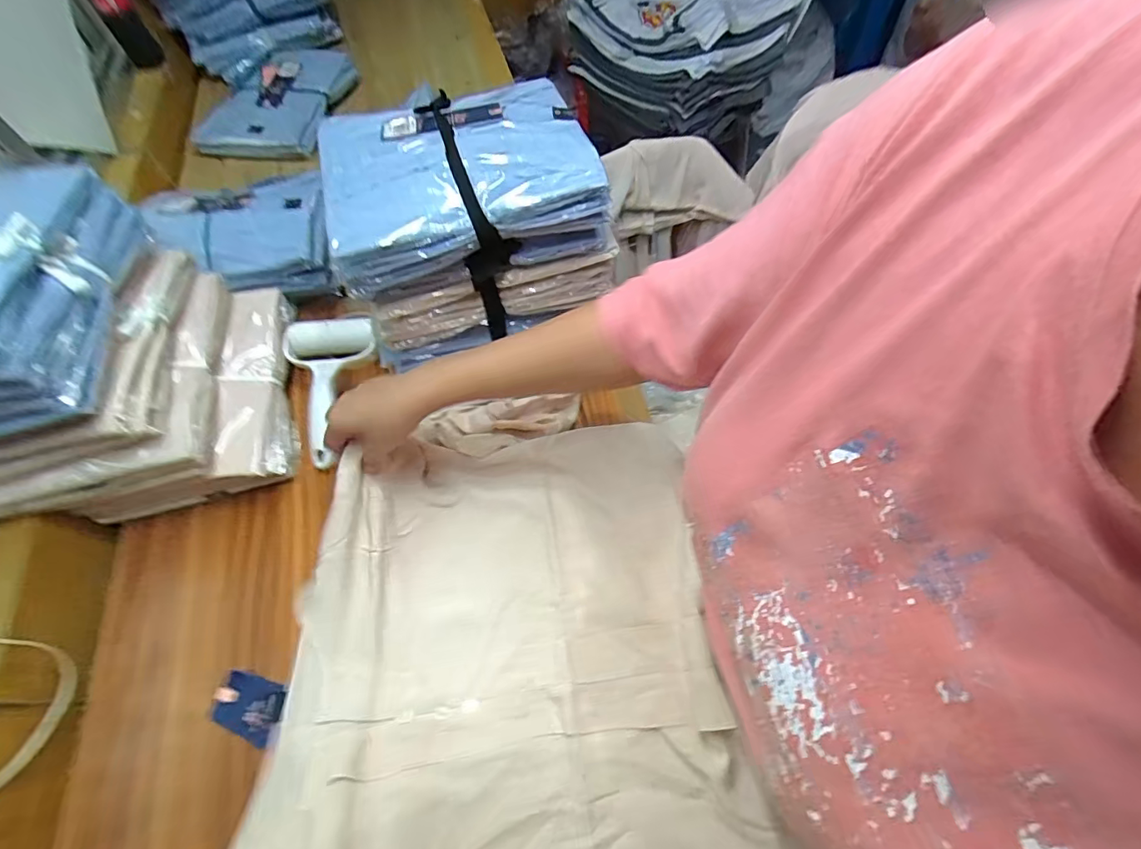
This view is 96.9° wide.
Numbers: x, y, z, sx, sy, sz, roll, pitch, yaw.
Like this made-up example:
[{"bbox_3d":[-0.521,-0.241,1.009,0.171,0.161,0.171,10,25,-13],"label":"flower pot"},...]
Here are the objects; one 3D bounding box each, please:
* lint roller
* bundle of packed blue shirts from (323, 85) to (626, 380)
[{"bbox_3d":[-0.279,-0.045,0.607,0.107,0.059,0.176,-17,60,-6],"label":"lint roller"},{"bbox_3d":[-0.105,-0.218,0.542,0.250,0.164,0.190,-16,60,-5],"label":"bundle of packed blue shirts"}]

